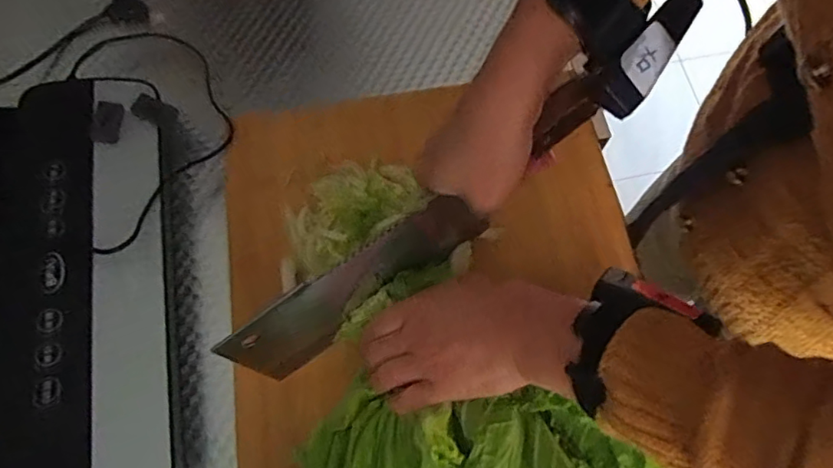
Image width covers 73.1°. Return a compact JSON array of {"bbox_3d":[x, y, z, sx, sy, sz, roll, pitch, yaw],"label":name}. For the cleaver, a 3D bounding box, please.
[{"bbox_3d":[-0.001,0.000,0.373,0.275,0.099,0.028,-37,73,0],"label":"cleaver"}]

